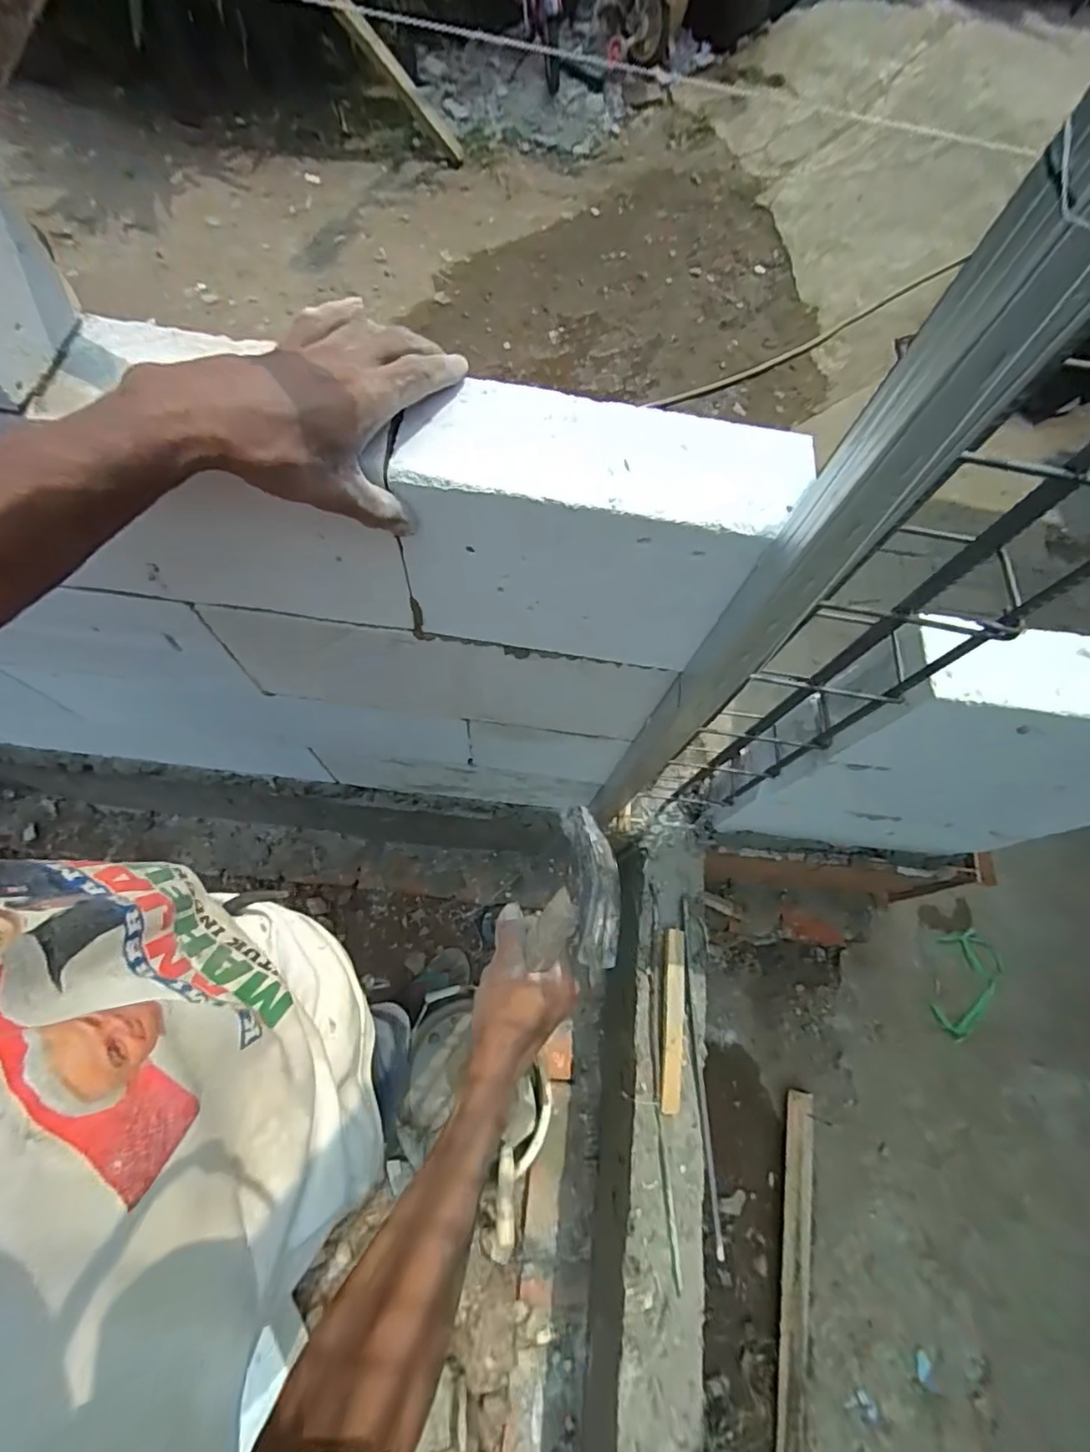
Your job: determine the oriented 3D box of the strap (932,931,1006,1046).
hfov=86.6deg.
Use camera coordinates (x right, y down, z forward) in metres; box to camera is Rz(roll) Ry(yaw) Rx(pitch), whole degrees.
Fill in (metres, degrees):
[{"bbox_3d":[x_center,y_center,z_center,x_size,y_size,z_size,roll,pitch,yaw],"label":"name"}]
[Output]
[{"bbox_3d":[1.096,0.662,1.506,0.275,0.060,0.167,-38,74,-15],"label":"strap"}]

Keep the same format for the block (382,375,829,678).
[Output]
[{"bbox_3d":[0.030,-0.149,0.472,0.267,0.200,0.096,6,68,0],"label":"block"}]

